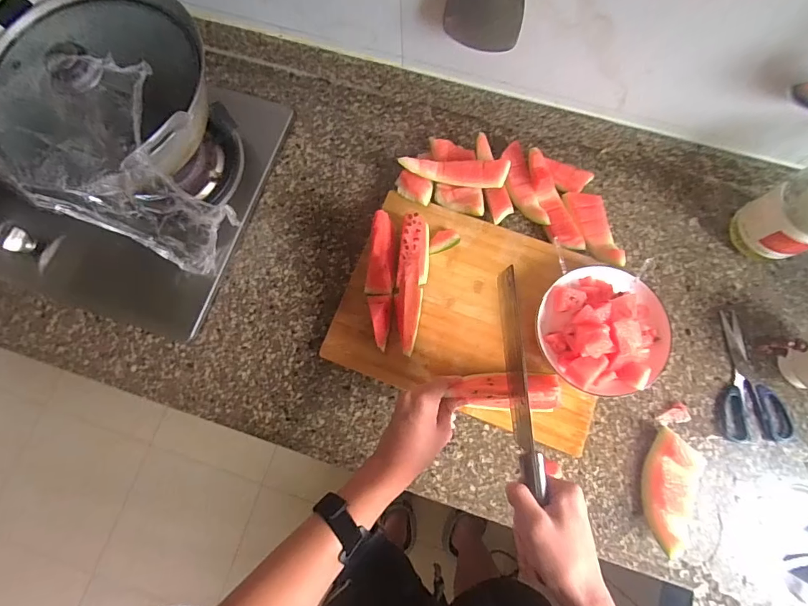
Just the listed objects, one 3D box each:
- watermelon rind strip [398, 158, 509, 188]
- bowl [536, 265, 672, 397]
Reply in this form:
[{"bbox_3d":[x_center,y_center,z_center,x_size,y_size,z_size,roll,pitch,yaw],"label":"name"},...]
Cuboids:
[{"bbox_3d":[0.076,-0.191,0.606,0.154,0.042,0.038,-4,76,0],"label":"watermelon rind strip"},{"bbox_3d":[0.264,0.034,0.556,0.167,0.090,0.163,0,76,1],"label":"bowl"}]

